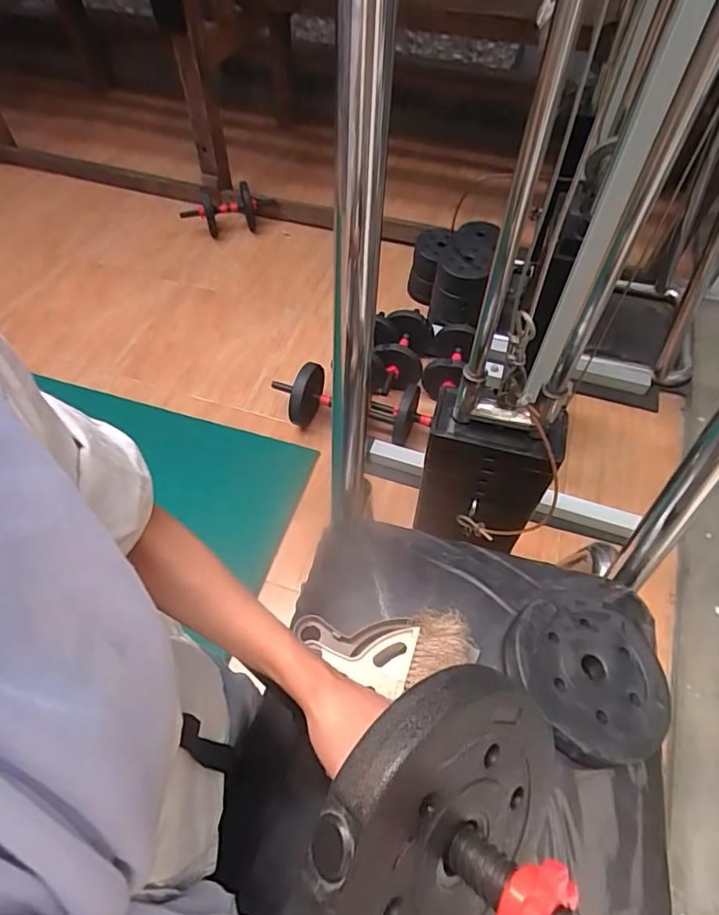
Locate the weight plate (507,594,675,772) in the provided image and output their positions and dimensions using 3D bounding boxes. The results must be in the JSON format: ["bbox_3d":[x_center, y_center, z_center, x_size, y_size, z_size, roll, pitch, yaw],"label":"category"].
[{"bbox_3d":[0.264,0.242,0.599,0.191,0.036,0.191,-24,61,-29],"label":"weight plate"}]

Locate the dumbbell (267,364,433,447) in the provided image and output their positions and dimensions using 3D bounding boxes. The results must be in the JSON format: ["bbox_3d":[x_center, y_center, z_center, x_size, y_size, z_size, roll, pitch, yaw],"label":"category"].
[{"bbox_3d":[-0.027,-0.151,1.528,0.466,0.162,0.157,8,56,5],"label":"dumbbell"}]

